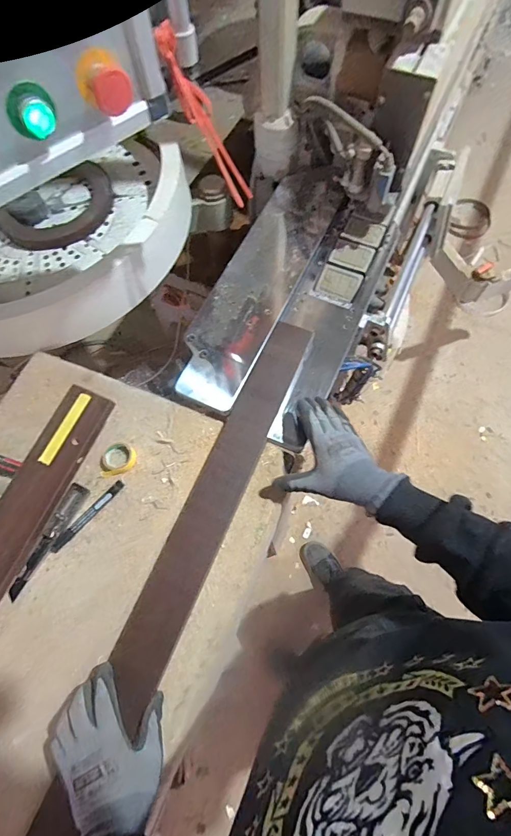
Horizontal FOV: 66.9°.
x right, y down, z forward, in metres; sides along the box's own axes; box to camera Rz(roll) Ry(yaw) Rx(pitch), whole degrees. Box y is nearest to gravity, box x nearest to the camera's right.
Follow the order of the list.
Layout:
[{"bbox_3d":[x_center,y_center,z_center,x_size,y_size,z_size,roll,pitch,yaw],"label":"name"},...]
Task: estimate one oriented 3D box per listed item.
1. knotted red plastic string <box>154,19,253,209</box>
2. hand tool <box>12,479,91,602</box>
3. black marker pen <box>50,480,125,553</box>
[{"bbox_3d":[-0.058,-0.359,0.479,0.025,0.202,0.039,11,68,34],"label":"knotted red plastic string"},{"bbox_3d":[-0.307,0.182,0.577,0.031,0.009,0.176,22,72,9],"label":"hand tool"},{"bbox_3d":[-0.251,0.146,0.580,0.016,0.009,0.133,41,76,15],"label":"black marker pen"}]

